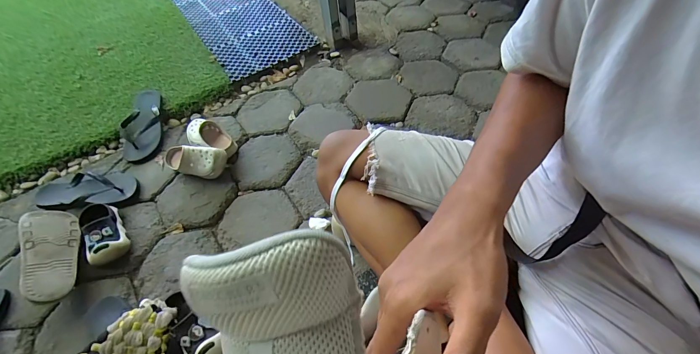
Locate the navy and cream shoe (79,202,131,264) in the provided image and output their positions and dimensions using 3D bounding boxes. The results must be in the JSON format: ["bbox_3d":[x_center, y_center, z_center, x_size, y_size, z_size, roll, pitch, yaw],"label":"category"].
[{"bbox_3d":[-0.592,0.131,0.771,0.080,0.060,0.159,-34,59,-19],"label":"navy and cream shoe"}]

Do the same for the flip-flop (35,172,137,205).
[{"bbox_3d":[-0.719,0.027,0.869,0.280,0.047,0.099,-4,54,1],"label":"flip-flop"}]

